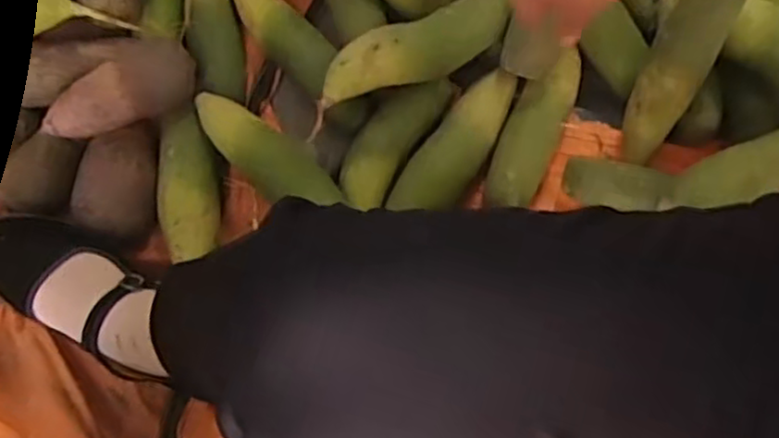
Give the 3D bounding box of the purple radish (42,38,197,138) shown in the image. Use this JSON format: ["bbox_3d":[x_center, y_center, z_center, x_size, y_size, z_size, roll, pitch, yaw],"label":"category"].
[{"bbox_3d":[-0.261,-0.123,0.681,0.149,0.058,0.065,-27,72,-8],"label":"purple radish"}]

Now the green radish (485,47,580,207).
[{"bbox_3d":[0.139,-0.084,0.685,0.053,0.057,0.156,23,73,9],"label":"green radish"}]

